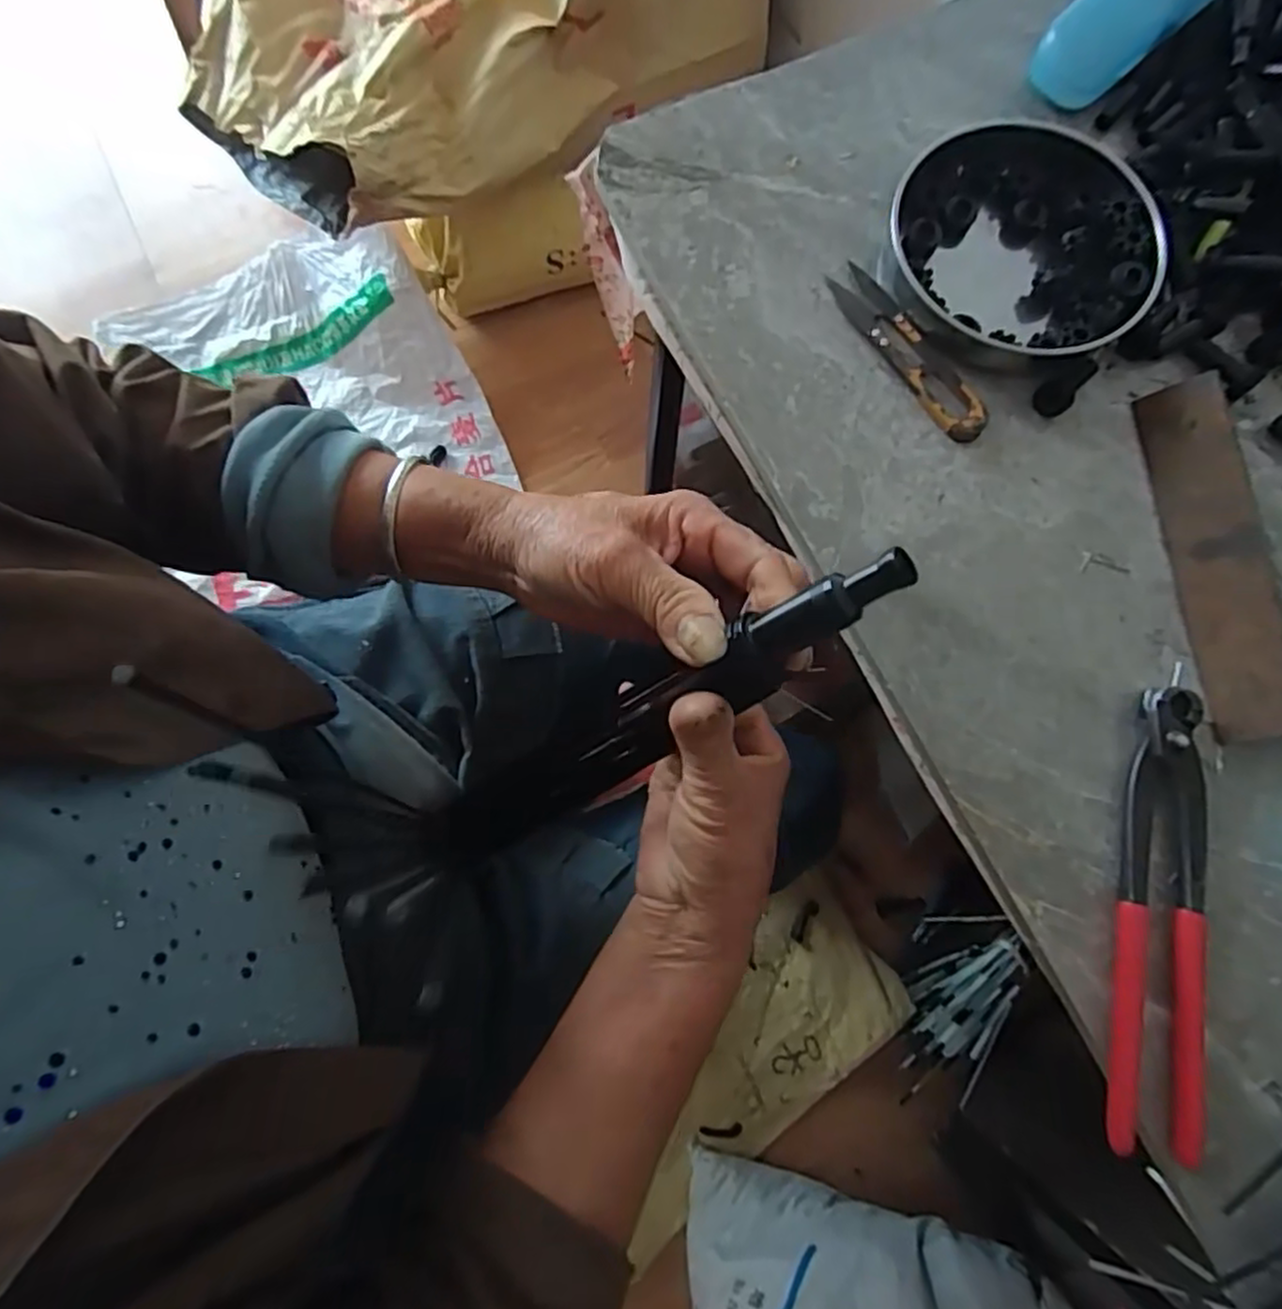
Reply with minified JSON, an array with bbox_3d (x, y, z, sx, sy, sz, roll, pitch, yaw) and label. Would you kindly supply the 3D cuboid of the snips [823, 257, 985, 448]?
[{"bbox_3d":[0.144,-0.163,0.387,0.029,0.010,0.117,-33,80,-8],"label":"snips"}]

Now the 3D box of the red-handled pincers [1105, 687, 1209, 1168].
[{"bbox_3d":[0.233,0.113,0.323,0.035,0.015,0.195,12,77,1],"label":"red-handled pincers"}]

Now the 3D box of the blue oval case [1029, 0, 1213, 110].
[{"bbox_3d":[0.296,-0.383,0.427,0.155,0.028,0.048,-44,82,-10],"label":"blue oval case"}]

